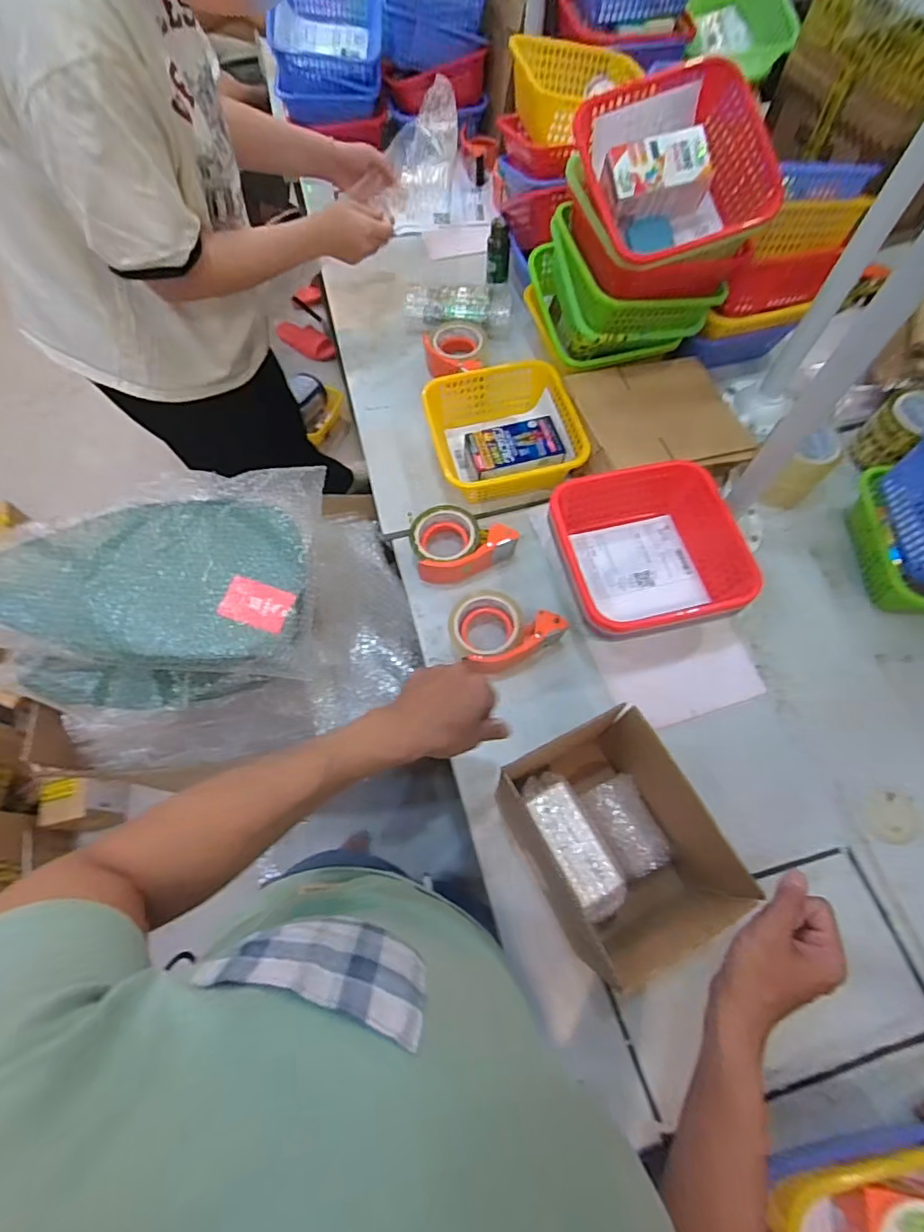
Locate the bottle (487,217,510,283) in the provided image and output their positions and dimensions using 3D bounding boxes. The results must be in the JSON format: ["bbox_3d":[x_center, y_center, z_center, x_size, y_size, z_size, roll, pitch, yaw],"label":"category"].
[{"bbox_3d":[0.067,-0.670,0.974,0.041,0.101,0.034,4,66,2],"label":"bottle"}]

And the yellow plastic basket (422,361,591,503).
[{"bbox_3d":[0.061,-0.291,0.845,0.219,0.077,0.223,-12,67,-5],"label":"yellow plastic basket"}]

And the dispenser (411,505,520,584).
[{"bbox_3d":[-0.008,-0.102,0.772,0.134,0.063,0.126,0,66,0],"label":"dispenser"}]

